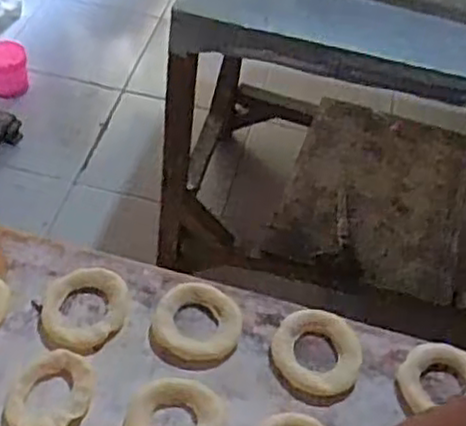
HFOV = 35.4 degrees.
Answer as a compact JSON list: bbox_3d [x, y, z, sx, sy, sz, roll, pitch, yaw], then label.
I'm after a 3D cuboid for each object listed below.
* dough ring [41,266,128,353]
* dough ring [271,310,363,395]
[{"bbox_3d":[-0.109,0.067,0.537,0.060,0.017,0.068,1,48,-6],"label":"dough ring"},{"bbox_3d":[0.061,0.101,0.532,0.064,0.015,0.061,3,48,-4],"label":"dough ring"}]

